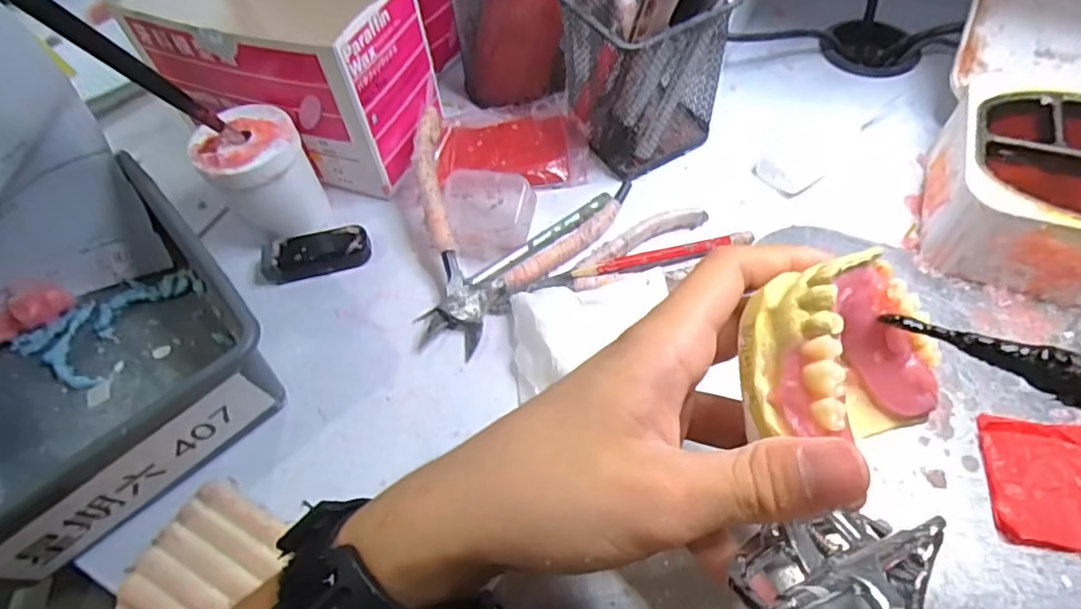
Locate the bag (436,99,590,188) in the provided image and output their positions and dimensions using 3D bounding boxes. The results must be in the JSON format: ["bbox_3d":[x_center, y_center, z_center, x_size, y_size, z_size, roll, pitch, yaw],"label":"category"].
[{"bbox_3d":[-0.018,-0.108,0.389,0.095,0.014,0.072,-3,55,3],"label":"bag"}]

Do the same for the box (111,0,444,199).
[{"bbox_3d":[-0.152,-0.152,0.374,0.156,0.096,0.103,13,58,13],"label":"box"}]

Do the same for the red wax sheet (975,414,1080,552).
[{"bbox_3d":[0.212,0.075,0.249,0.039,0.008,0.053,6,56,9],"label":"red wax sheet"}]

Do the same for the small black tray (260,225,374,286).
[{"bbox_3d":[-0.131,-0.029,0.347,0.060,0.018,0.022,-15,56,-5],"label":"small black tray"}]

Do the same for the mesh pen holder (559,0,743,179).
[{"bbox_3d":[0.060,-0.142,0.358,0.079,0.101,0.078,-22,57,-10],"label":"mesh pen holder"}]

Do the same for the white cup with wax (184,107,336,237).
[{"bbox_3d":[-0.158,-0.074,0.340,0.052,0.061,0.049,-2,55,3],"label":"white cup with wax"}]

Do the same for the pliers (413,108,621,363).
[{"bbox_3d":[-0.038,-0.051,0.336,0.122,0.041,0.139,33,64,24],"label":"pliers"}]

